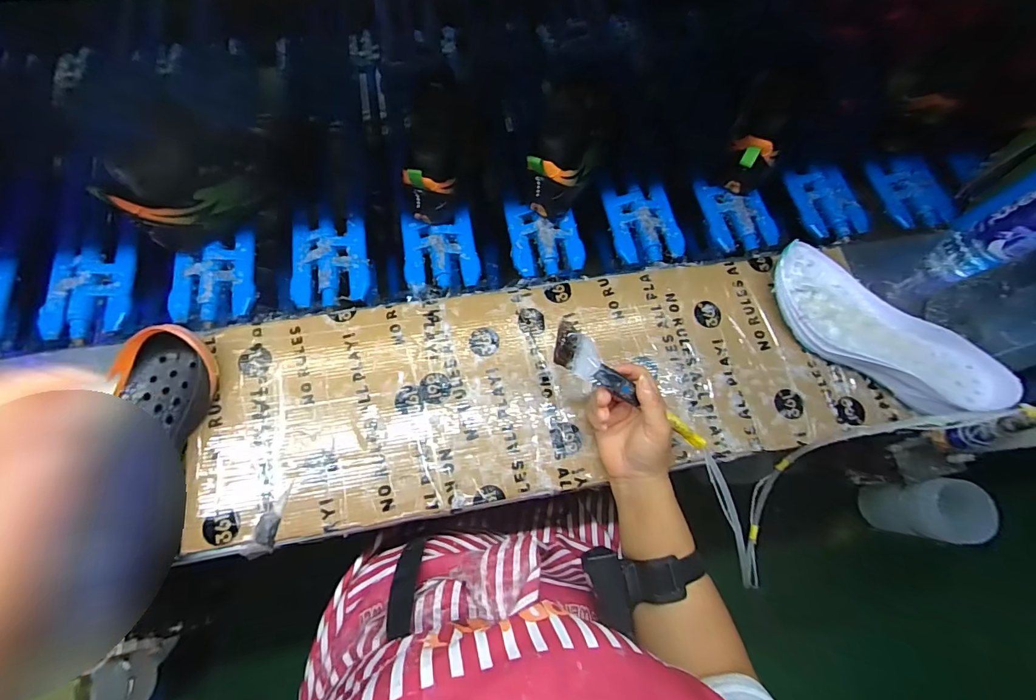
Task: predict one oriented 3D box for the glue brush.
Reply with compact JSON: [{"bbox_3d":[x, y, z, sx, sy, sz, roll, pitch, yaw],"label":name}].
[{"bbox_3d":[0.107,0.038,0.426,0.178,0.013,0.035,36,75,-1],"label":"glue brush"}]

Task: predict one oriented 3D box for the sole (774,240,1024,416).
[{"bbox_3d":[0.409,-0.020,0.508,0.272,0.043,0.113,34,75,7],"label":"sole"}]

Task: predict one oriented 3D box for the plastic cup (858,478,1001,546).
[{"bbox_3d":[0.539,0.211,0.593,0.079,0.120,0.074,0,74,-2],"label":"plastic cup"}]

